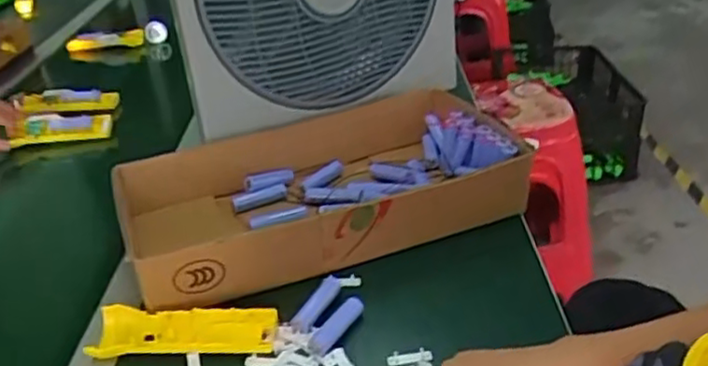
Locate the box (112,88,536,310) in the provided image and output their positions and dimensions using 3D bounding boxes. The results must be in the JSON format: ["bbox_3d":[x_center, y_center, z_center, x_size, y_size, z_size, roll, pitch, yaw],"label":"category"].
[{"bbox_3d":[-0.045,0.015,0.772,0.422,0.098,0.227,-14,30,-14],"label":"box"}]

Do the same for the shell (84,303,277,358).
[{"bbox_3d":[-0.151,0.135,0.614,0.160,0.035,0.046,-5,29,3],"label":"shell"}]

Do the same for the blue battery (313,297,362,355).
[{"bbox_3d":[-0.016,0.126,0.610,0.020,0.015,0.070,14,35,33],"label":"blue battery"}]

